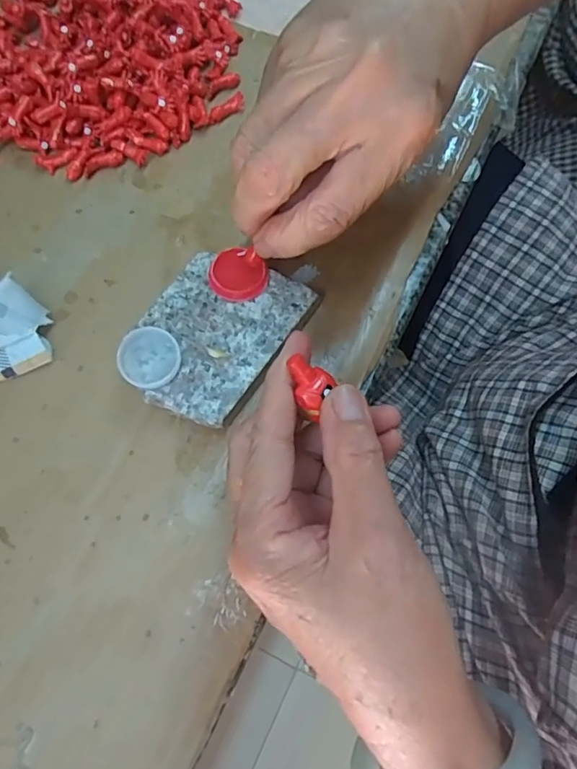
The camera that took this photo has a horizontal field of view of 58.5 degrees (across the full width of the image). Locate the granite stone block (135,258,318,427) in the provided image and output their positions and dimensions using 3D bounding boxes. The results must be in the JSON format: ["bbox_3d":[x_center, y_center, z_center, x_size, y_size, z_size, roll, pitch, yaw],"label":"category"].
[{"bbox_3d":[-0.034,-0.022,0.246,0.062,0.019,0.082,31,74,9],"label":"granite stone block"}]

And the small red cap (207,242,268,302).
[{"bbox_3d":[-0.023,-0.052,0.243,0.027,0.006,0.026,0,72,-1],"label":"small red cap"}]

